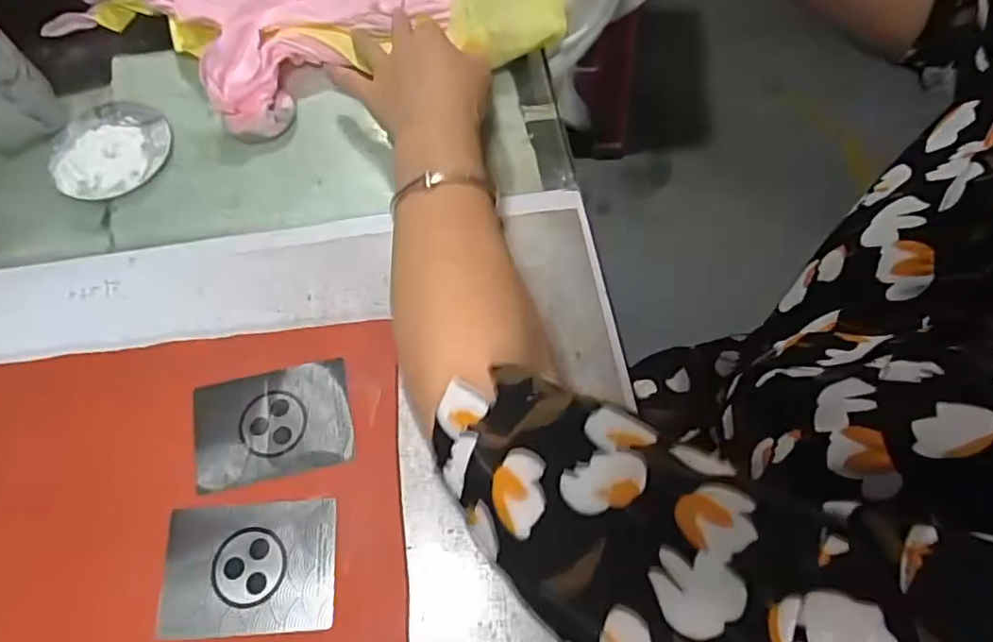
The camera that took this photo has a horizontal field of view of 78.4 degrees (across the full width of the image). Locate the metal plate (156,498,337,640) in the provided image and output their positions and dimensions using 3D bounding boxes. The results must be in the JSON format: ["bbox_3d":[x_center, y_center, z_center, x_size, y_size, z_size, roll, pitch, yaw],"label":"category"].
[{"bbox_3d":[-0.128,0.127,0.313,0.086,0.004,0.062,-4,67,-1],"label":"metal plate"}]

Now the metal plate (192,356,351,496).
[{"bbox_3d":[-0.126,0.056,0.342,0.085,0.004,0.061,-11,68,-4],"label":"metal plate"}]

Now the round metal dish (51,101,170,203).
[{"bbox_3d":[-0.277,-0.124,0.436,0.081,0.007,0.081,0,67,1],"label":"round metal dish"}]

